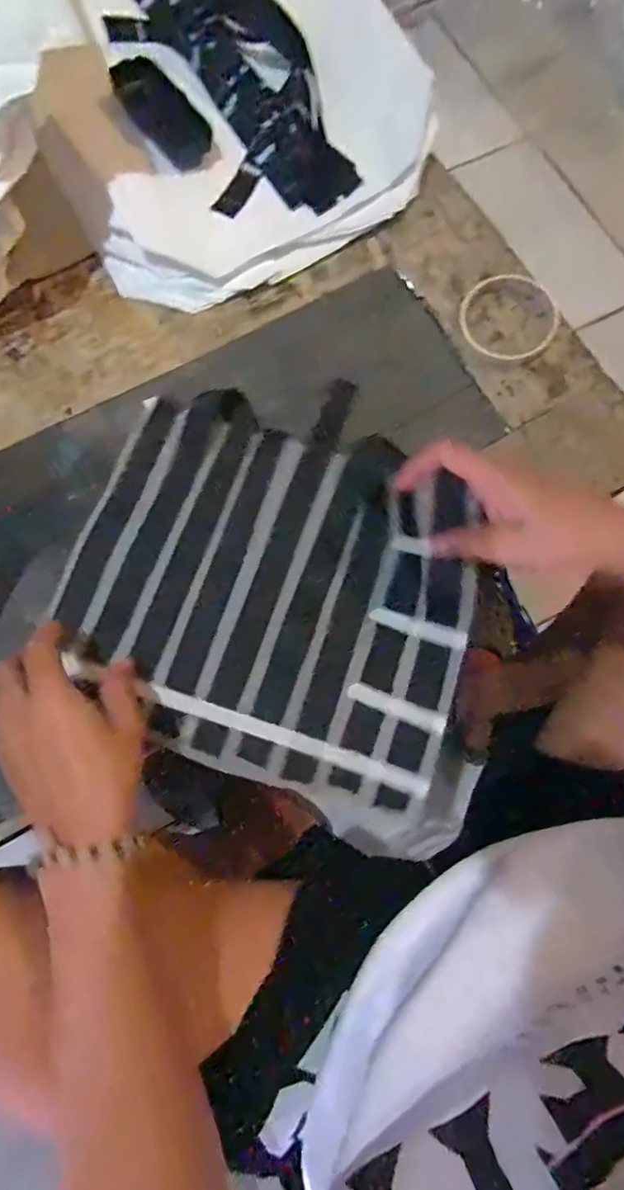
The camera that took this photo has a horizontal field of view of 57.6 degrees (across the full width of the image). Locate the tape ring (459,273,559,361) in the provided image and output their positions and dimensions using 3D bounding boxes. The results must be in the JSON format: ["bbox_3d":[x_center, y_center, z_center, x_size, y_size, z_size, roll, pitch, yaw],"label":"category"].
[{"bbox_3d":[0.180,-0.256,0.521,0.083,0.015,0.085,-29,84,4],"label":"tape ring"}]

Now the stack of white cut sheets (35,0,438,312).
[{"bbox_3d":[-0.101,-0.539,0.564,0.348,0.034,0.485,-20,83,-2],"label":"stack of white cut sheets"}]

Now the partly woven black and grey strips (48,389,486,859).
[{"bbox_3d":[-0.025,-0.001,0.453,0.352,0.042,0.281,22,77,8],"label":"partly woven black and grey strips"}]

